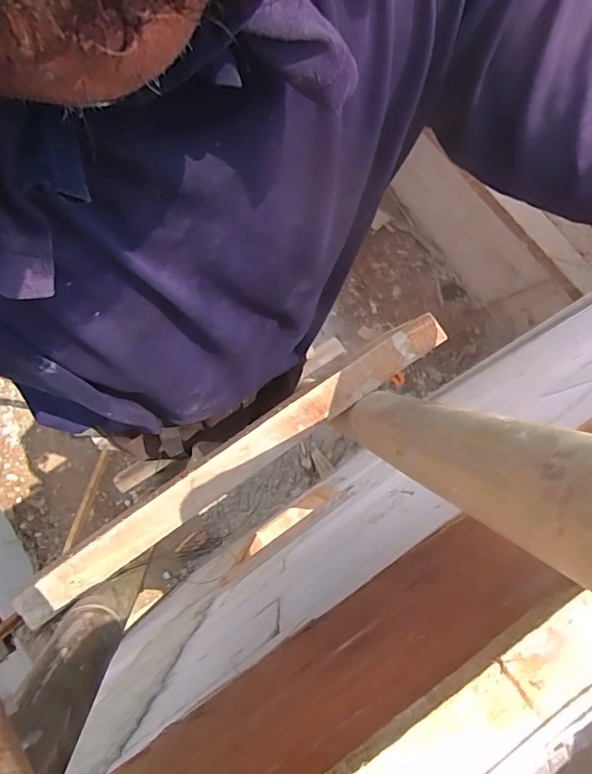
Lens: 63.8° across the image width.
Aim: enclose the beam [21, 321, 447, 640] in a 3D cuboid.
[{"bbox_3d":[-0.056,0.066,0.475,0.481,0.022,0.046,-34,81,-8],"label":"beam"}]

